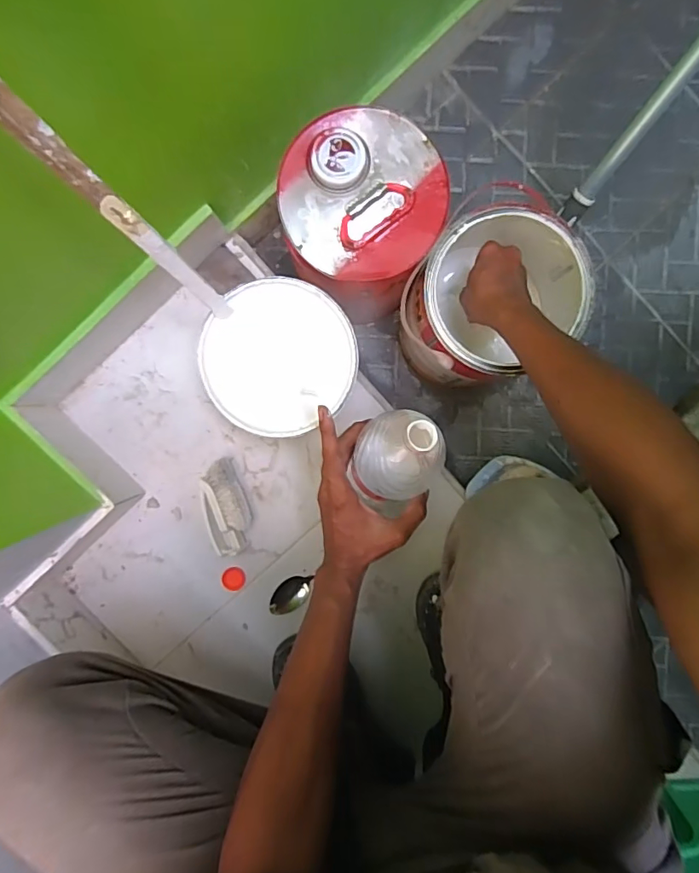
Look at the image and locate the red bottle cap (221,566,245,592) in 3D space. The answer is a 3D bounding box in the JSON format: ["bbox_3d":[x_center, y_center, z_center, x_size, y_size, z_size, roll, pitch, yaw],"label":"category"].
[{"bbox_3d":[-0.158,0.195,0.675,0.031,0.006,0.032,0,94,-1],"label":"red bottle cap"}]

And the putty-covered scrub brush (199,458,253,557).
[{"bbox_3d":[-0.164,0.093,0.649,0.061,0.043,0.128,-9,94,0],"label":"putty-covered scrub brush"}]

